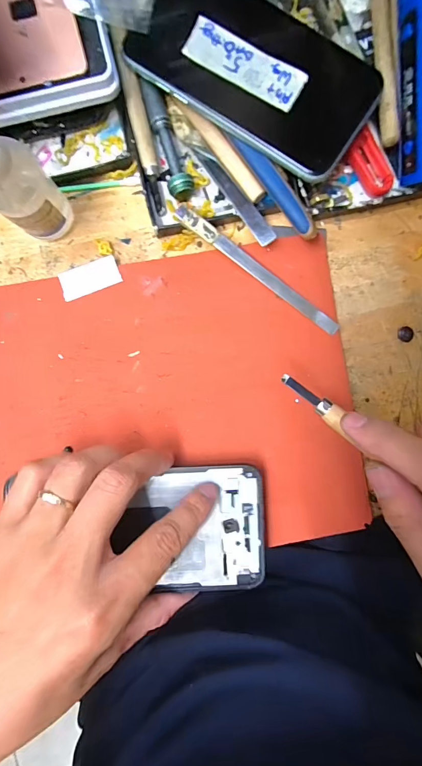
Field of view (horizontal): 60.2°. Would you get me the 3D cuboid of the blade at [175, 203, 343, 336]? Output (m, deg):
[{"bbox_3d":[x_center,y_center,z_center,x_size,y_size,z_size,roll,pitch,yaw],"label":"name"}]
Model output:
[{"bbox_3d":[0.033,-0.074,0.242,0.129,0.008,0.011,35,89,-2],"label":"blade"}]

